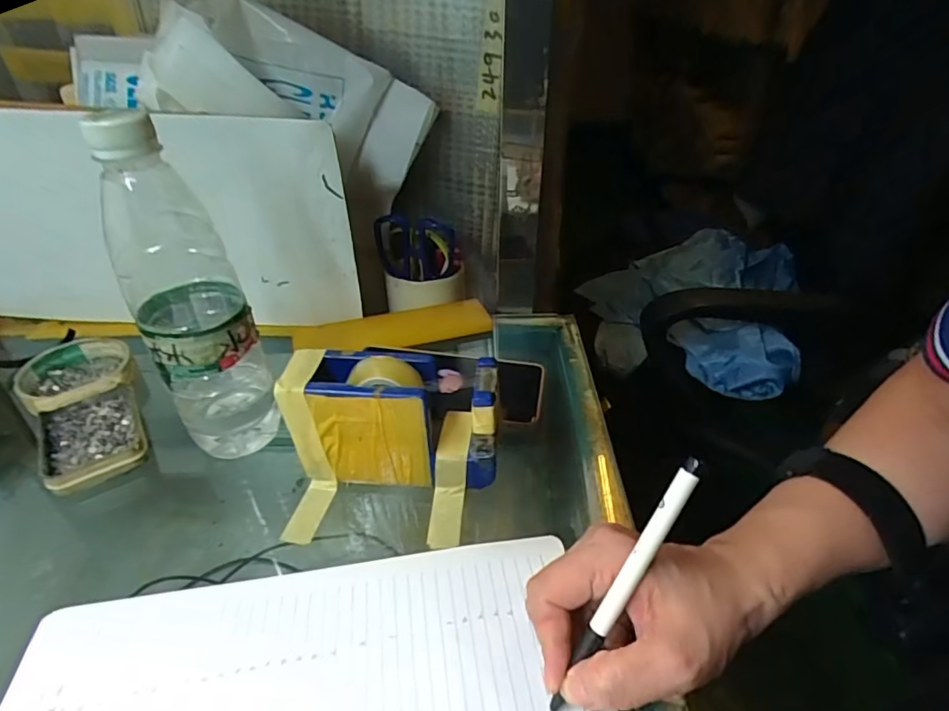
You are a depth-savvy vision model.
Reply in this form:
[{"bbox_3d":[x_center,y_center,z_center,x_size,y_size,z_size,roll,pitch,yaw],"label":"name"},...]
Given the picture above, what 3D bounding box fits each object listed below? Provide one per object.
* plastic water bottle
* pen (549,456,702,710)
[{"bbox_3d":[-0.181,-0.034,0.338,0.064,0.222,0.064,-17,39,-20],"label":"plastic water bottle"},{"bbox_3d":[0.065,0.104,0.234,0.010,0.132,0.006,32,9,38],"label":"pen"}]

